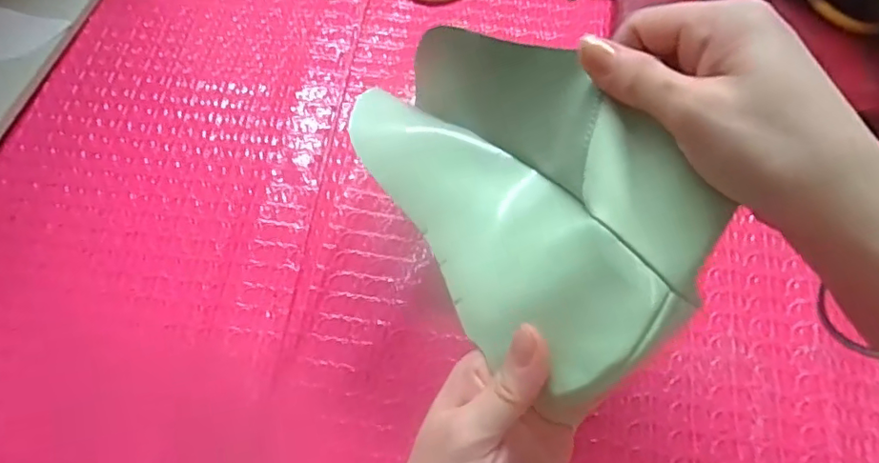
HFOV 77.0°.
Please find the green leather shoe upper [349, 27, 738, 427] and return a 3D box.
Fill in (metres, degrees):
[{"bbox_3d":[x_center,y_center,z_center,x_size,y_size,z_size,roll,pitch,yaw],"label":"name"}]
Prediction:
[{"bbox_3d":[0.031,-0.024,0.241,0.088,0.074,0.181,-31,68,-11],"label":"green leather shoe upper"}]

